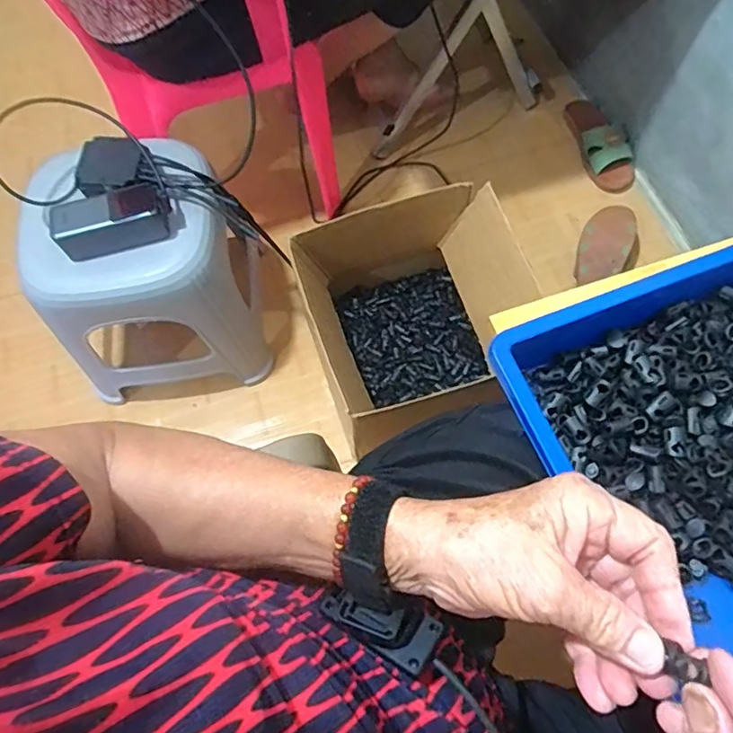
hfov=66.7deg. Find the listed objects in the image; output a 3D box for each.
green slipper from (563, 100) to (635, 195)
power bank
[{"bbox_3d":[0.474,-0.465,1.128,0.093,0.057,0.242,-13,69,-3],"label":"green slipper"},{"bbox_3d":[-0.327,-0.187,0.715,0.140,0.048,0.067,-17,69,-4],"label":"power bank"}]

